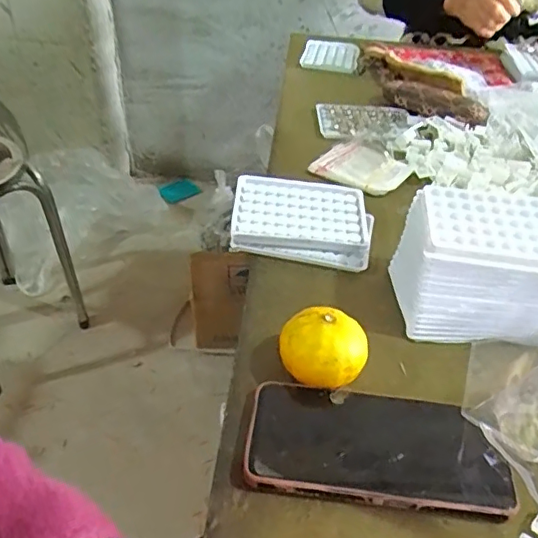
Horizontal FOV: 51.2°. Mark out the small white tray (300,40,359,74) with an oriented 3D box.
[{"bbox_3d":[0.101,-0.353,0.918,0.090,0.008,0.132,8,40,6],"label":"small white tray"}]

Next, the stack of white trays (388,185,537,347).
[{"bbox_3d":[0.176,-0.003,0.452,0.140,0.072,0.110,9,40,8],"label":"stack of white trays"}]

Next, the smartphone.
[{"bbox_3d":[0.071,0.115,0.362,0.168,0.017,0.075,6,40,4],"label":"smartphone"}]

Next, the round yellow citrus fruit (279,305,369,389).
[{"bbox_3d":[0.040,0.060,0.407,0.061,0.050,0.051,7,40,4],"label":"round yellow citrus fruit"}]

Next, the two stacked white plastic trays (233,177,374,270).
[{"bbox_3d":[0.033,-0.048,0.544,0.132,0.014,0.105,9,50,-7],"label":"two stacked white plastic trays"}]

